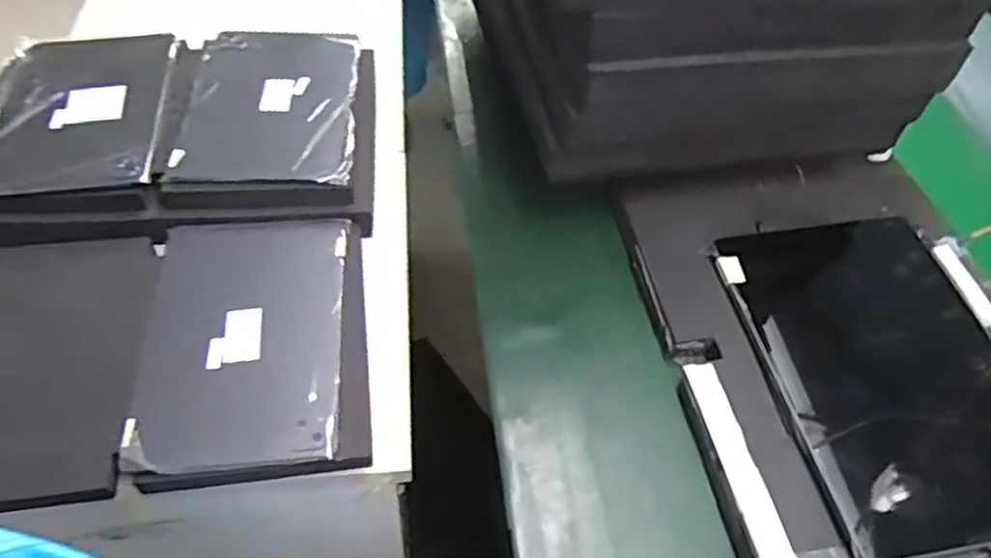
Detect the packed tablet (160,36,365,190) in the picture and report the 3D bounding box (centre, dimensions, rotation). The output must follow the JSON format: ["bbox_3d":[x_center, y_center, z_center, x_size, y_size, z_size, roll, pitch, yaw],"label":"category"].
[{"bbox_3d":[-0.254,-0.197,0.790,0.200,0.033,0.252,-4,54,-1],"label":"packed tablet"}]

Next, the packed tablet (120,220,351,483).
[{"bbox_3d":[-0.221,0.045,0.643,0.170,0.020,0.257,-1,50,-12],"label":"packed tablet"}]

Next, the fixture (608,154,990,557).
[{"bbox_3d":[0.260,0.051,0.520,0.265,0.024,0.353,-6,53,-9],"label":"fixture"}]

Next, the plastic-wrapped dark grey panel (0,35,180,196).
[{"bbox_3d":[-0.451,-0.186,0.777,0.196,0.027,0.265,-7,50,-8],"label":"plastic-wrapped dark grey panel"}]

